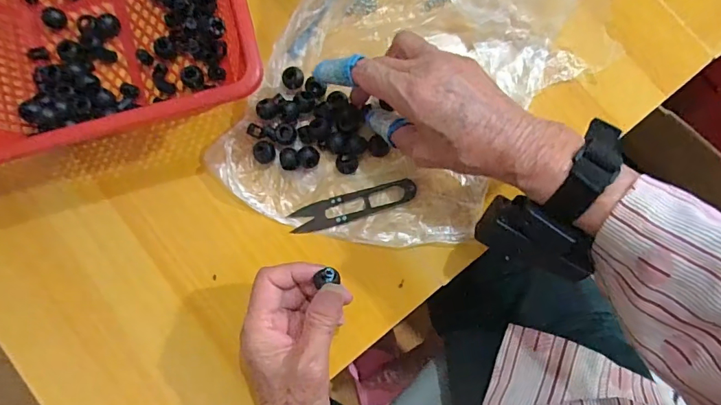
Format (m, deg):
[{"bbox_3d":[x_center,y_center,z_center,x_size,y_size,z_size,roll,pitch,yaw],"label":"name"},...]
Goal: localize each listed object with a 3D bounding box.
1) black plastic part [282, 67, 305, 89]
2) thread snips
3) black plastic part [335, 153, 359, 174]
[{"bbox_3d":[-0.055,-0.101,0.356,0.017,0.010,0.015,-19,83,-2],"label":"black plastic part"},{"bbox_3d":[-0.005,0.002,0.352,0.101,0.004,0.022,-16,83,-2],"label":"thread snips"},{"bbox_3d":[-0.011,-0.031,0.352,0.017,0.012,0.015,-9,83,-1],"label":"black plastic part"}]

